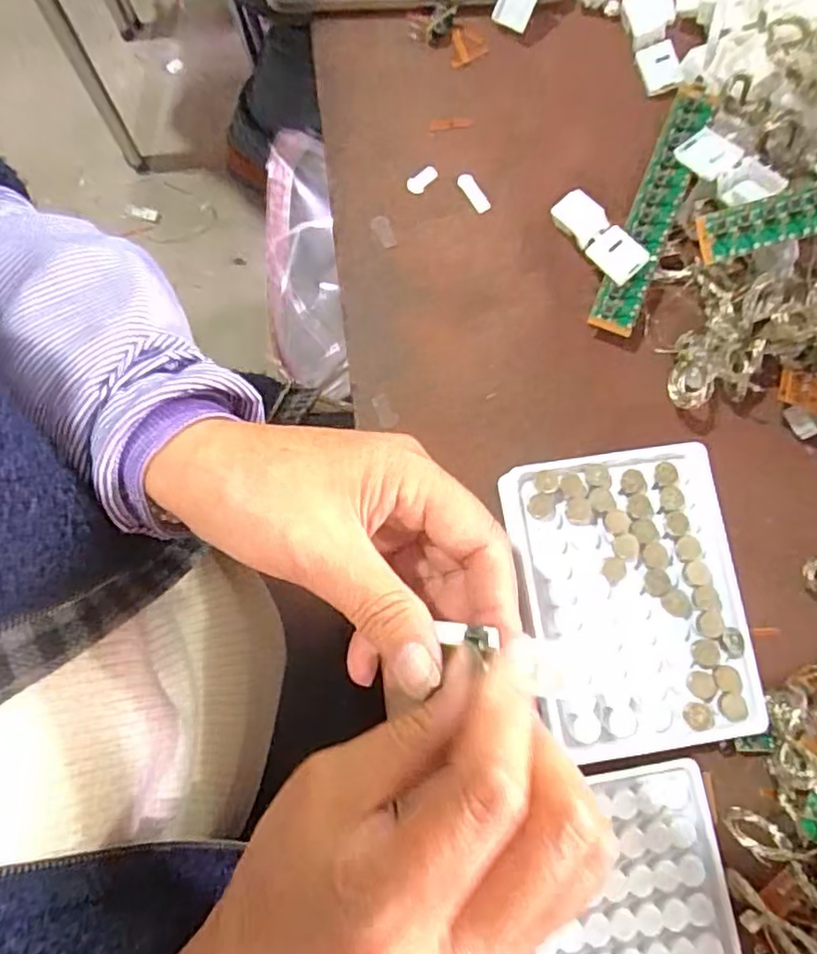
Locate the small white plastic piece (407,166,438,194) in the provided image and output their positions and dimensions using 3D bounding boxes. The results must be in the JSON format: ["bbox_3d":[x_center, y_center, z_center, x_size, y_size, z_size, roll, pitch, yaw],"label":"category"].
[{"bbox_3d":[0.007,-0.159,0.334,0.018,0.004,0.010,-37,82,-6],"label":"small white plastic piece"}]

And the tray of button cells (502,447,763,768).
[{"bbox_3d":[0.102,0.055,0.288,0.099,0.025,0.130,-9,80,-2],"label":"tray of button cells"}]

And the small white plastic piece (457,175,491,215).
[{"bbox_3d":[0.035,-0.152,0.334,0.008,0.004,0.023,-34,82,-6],"label":"small white plastic piece"}]

